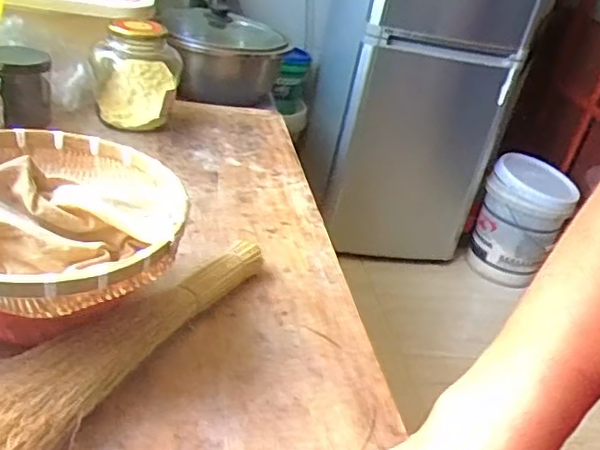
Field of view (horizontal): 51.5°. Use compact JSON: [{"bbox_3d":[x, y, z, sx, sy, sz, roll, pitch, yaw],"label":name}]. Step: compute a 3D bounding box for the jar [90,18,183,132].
[{"bbox_3d":[-0.241,-0.215,0.910,0.126,0.150,0.107,4,30,-15],"label":"jar"}]

